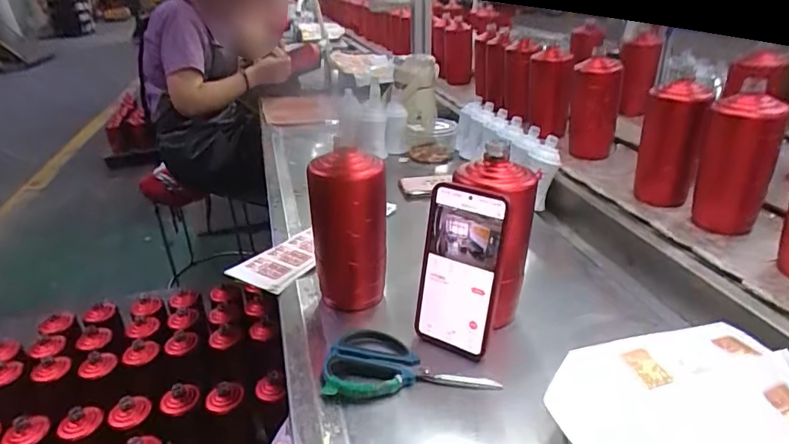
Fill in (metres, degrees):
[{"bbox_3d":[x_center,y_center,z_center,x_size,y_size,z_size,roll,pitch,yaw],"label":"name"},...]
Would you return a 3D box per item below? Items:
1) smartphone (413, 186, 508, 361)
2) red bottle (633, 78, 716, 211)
[{"bbox_3d":[0.063,0.049,0.514,0.084,0.166,0.016,15,16,31],"label":"smartphone"},{"bbox_3d":[0.411,-0.112,0.771,0.075,0.181,0.074,9,28,21],"label":"red bottle"}]

